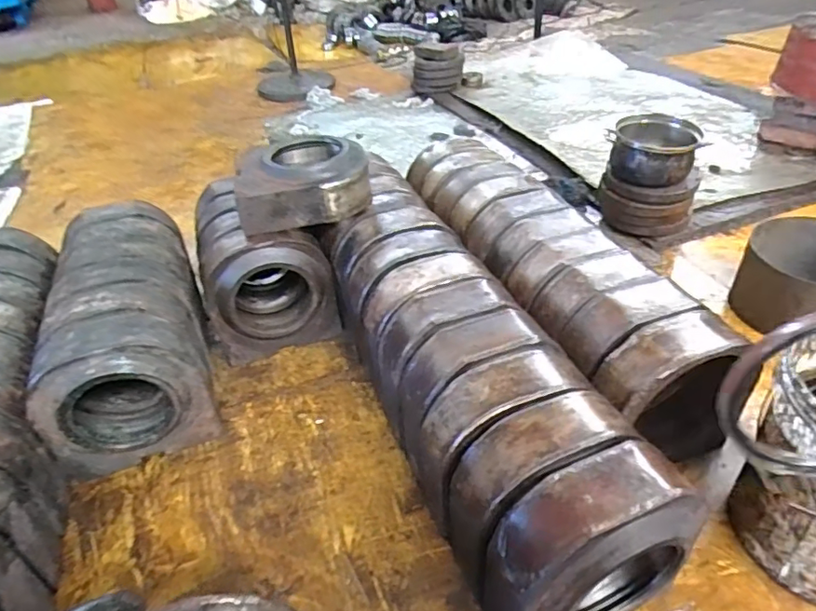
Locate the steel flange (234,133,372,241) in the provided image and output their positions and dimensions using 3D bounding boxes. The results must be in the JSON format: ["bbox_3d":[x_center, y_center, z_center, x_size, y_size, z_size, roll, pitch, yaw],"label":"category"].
[{"bbox_3d":[-0.252,-0.294,1.308,0.302,0.131,0.246,-13,39,-10],"label":"steel flange"}]

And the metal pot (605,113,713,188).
[{"bbox_3d":[0.701,-0.445,1.580,0.236,0.126,0.217,28,48,35],"label":"metal pot"}]

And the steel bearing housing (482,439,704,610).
[{"bbox_3d":[0.248,0.352,0.759,0.261,0.304,0.118,-17,40,-16],"label":"steel bearing housing"}]

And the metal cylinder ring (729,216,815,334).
[{"bbox_3d":[0.953,-0.052,1.328,0.289,0.186,0.305,28,48,35],"label":"metal cylinder ring"}]

